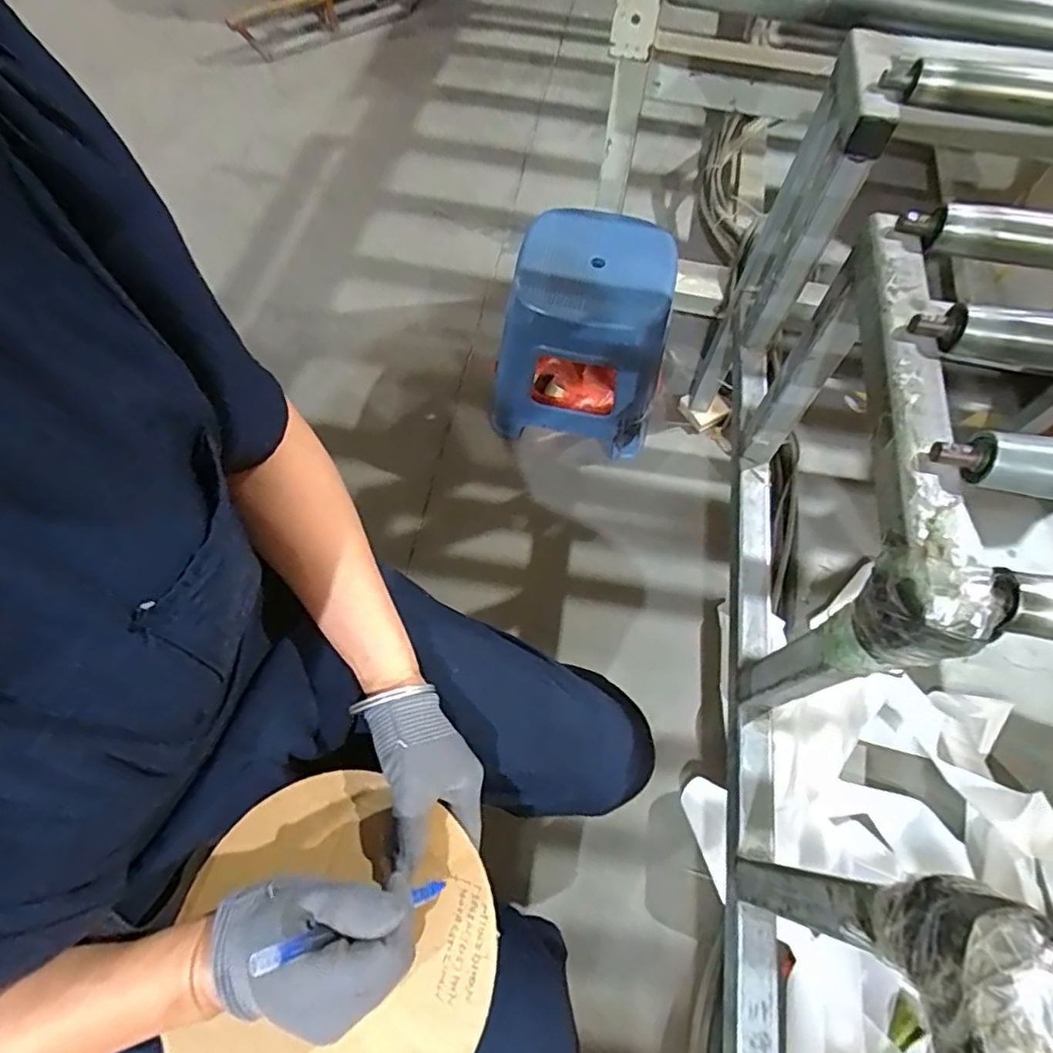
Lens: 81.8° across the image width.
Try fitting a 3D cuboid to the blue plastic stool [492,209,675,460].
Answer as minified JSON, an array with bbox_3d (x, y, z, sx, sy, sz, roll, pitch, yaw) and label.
[{"bbox_3d":[0.102,-0.337,1.113,0.287,0.331,0.264,12,65,4],"label":"blue plastic stool"}]

